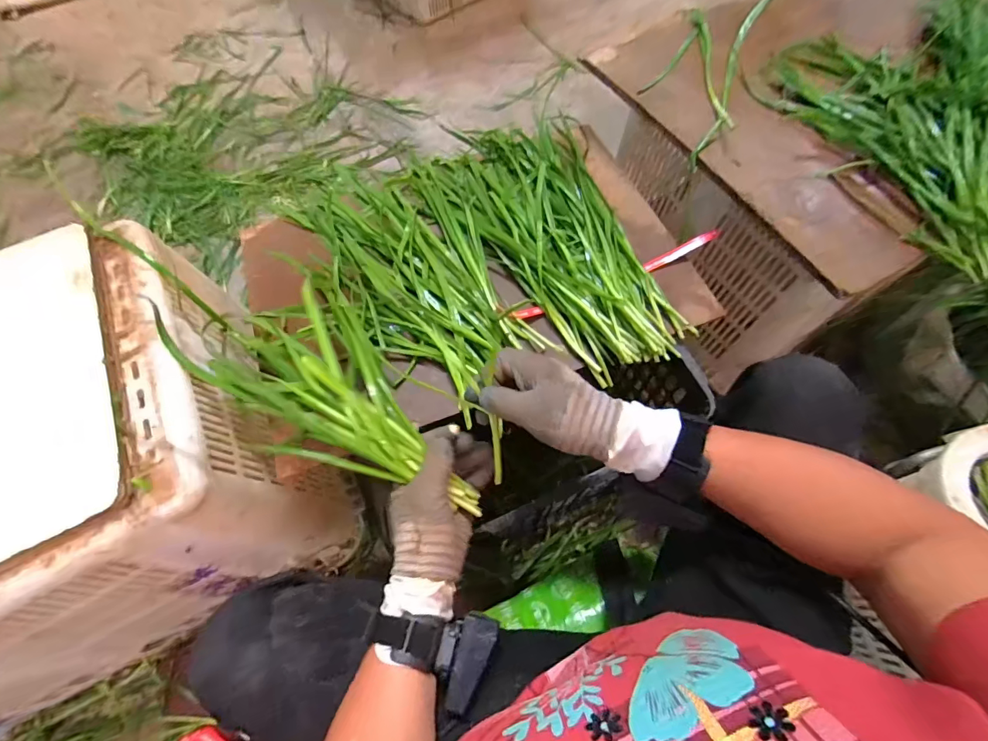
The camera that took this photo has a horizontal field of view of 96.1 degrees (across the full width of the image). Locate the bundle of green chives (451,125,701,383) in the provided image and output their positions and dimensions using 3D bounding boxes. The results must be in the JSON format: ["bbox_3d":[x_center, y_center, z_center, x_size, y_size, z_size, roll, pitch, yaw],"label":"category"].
[{"bbox_3d":[0.081,-0.191,0.575,0.187,0.054,0.429,-18,65,-5],"label":"bundle of green chives"}]

